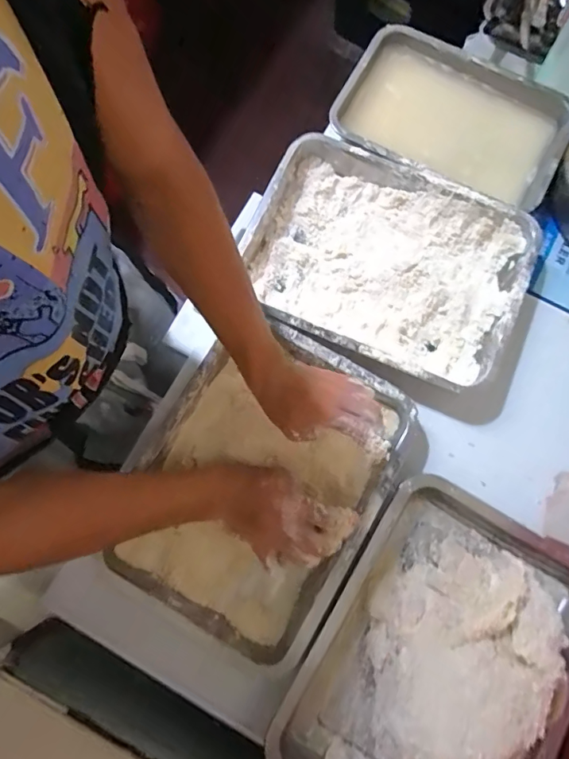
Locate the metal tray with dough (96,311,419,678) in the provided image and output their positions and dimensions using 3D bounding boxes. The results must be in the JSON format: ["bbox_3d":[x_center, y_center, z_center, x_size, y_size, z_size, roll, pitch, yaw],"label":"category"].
[{"bbox_3d":[-0.026,0.117,0.528,0.265,0.041,0.339,30,80,5],"label":"metal tray with dough"}]

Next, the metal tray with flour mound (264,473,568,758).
[{"bbox_3d":[0.169,0.303,0.458,0.254,0.114,0.342,31,80,5],"label":"metal tray with flour mound"}]

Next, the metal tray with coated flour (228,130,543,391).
[{"bbox_3d":[0.126,-0.153,0.584,0.341,0.045,0.257,25,80,4],"label":"metal tray with coated flour"}]

